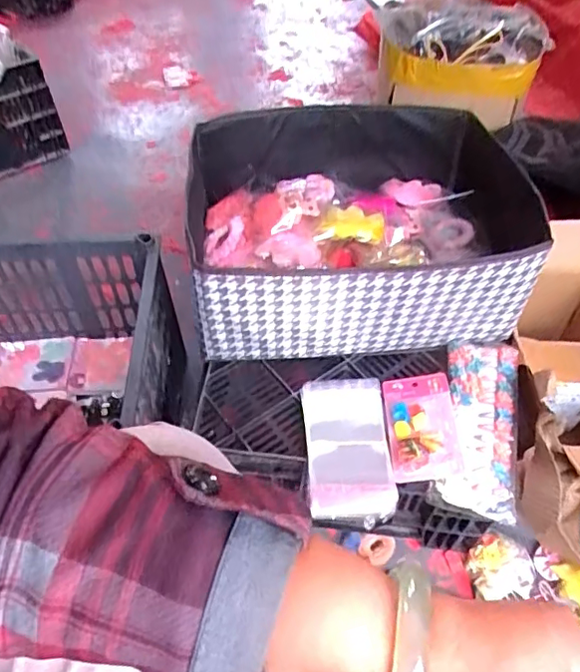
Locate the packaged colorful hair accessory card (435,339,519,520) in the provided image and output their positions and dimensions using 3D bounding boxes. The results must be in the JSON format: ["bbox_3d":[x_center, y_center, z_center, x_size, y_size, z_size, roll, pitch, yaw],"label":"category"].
[{"bbox_3d":[0.227,0.102,0.661,0.086,0.032,0.228,10,52,9],"label":"packaged colorful hair accessory card"}]

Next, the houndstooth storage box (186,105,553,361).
[{"bbox_3d":[0.096,-0.149,0.752,0.454,0.166,0.343,-4,51,-2],"label":"houndstooth storage box"}]

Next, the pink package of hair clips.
[{"bbox_3d":[0.155,0.104,0.656,0.081,0.017,0.134,-2,51,0],"label":"pink package of hair clips"}]

